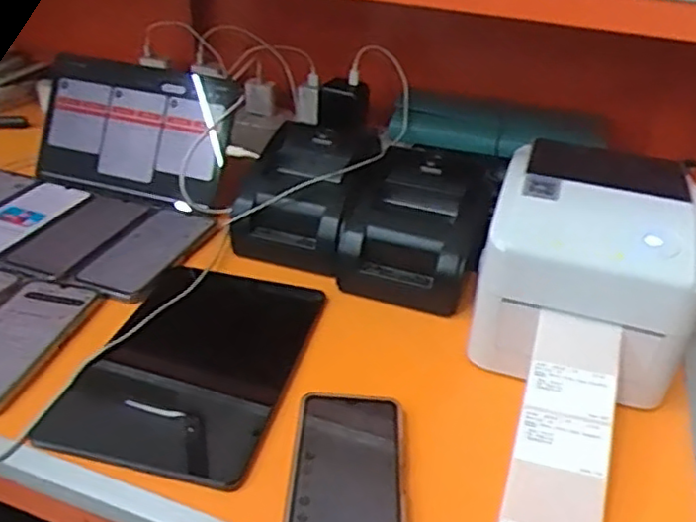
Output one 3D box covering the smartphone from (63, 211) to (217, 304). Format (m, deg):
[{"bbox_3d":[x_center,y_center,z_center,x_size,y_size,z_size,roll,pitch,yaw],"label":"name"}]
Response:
[{"bbox_3d":[-0.214,-0.012,0.709,0.088,0.013,0.163,13,34,15],"label":"smartphone"}]

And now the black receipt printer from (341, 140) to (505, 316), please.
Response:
[{"bbox_3d":[0.076,-0.038,0.691,0.141,0.105,0.144,12,34,14],"label":"black receipt printer"}]

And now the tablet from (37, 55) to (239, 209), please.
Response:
[{"bbox_3d":[-0.266,-0.162,0.825,0.256,0.164,0.048,13,0,20],"label":"tablet"}]

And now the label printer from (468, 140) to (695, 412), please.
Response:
[{"bbox_3d":[0.210,-0.005,0.591,0.166,0.148,0.193,11,33,12],"label":"label printer"}]

